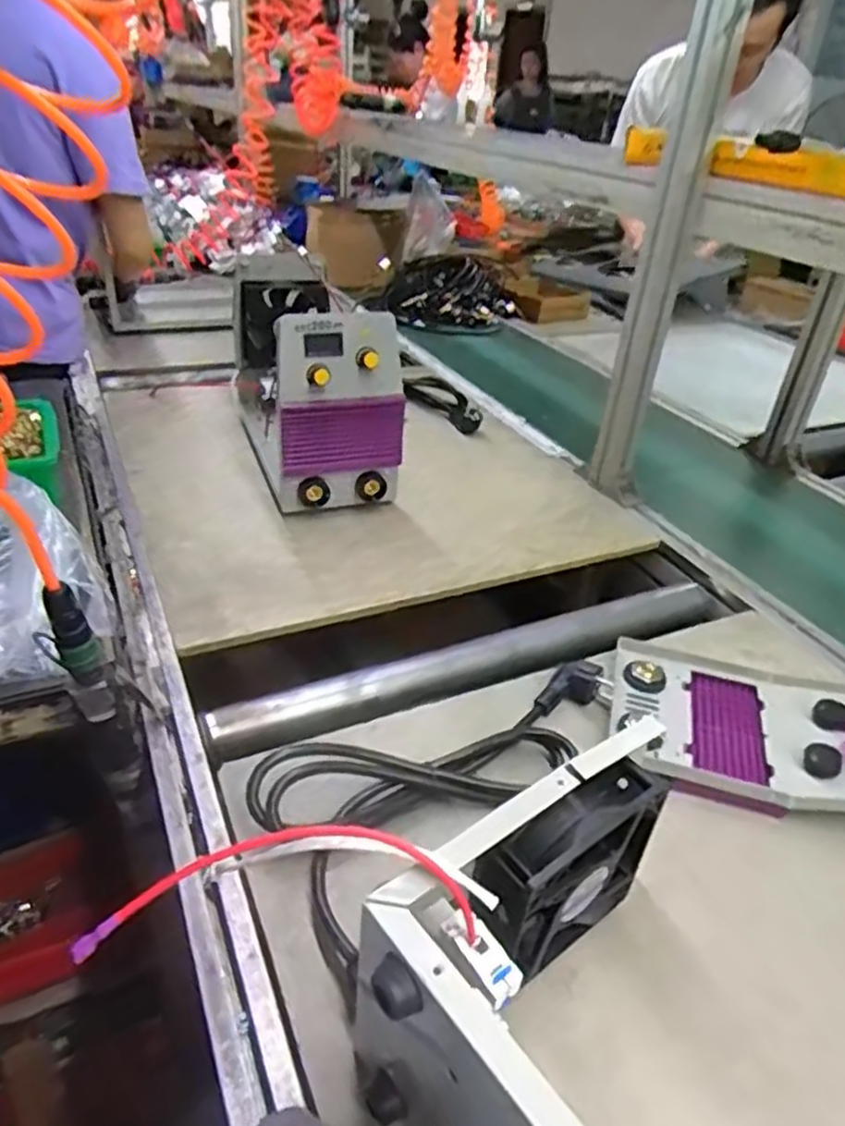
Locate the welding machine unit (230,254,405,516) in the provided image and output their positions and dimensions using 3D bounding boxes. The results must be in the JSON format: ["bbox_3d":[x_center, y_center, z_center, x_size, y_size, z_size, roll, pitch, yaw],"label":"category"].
[{"bbox_3d":[-0.157,-0.257,0.984,0.158,0.236,0.367,-8,36,-18],"label":"welding machine unit"}]

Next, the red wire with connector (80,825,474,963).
[{"bbox_3d":[-0.066,0.153,0.340,0.189,0.067,0.013,1,13,-6],"label":"red wire with connector"}]

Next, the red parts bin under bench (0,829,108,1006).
[{"bbox_3d":[-0.447,0.400,0.801,0.163,0.079,0.137,-11,37,-22],"label":"red parts bin under bench"}]

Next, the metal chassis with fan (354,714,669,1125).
[{"bbox_3d":[0.149,0.266,0.322,0.221,0.160,0.344,-22,43,-34],"label":"metal chassis with fan"}]

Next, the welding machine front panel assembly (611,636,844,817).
[{"bbox_3d":[0.277,0.141,0.623,0.229,0.047,0.169,12,35,10],"label":"welding machine front panel assembly"}]

